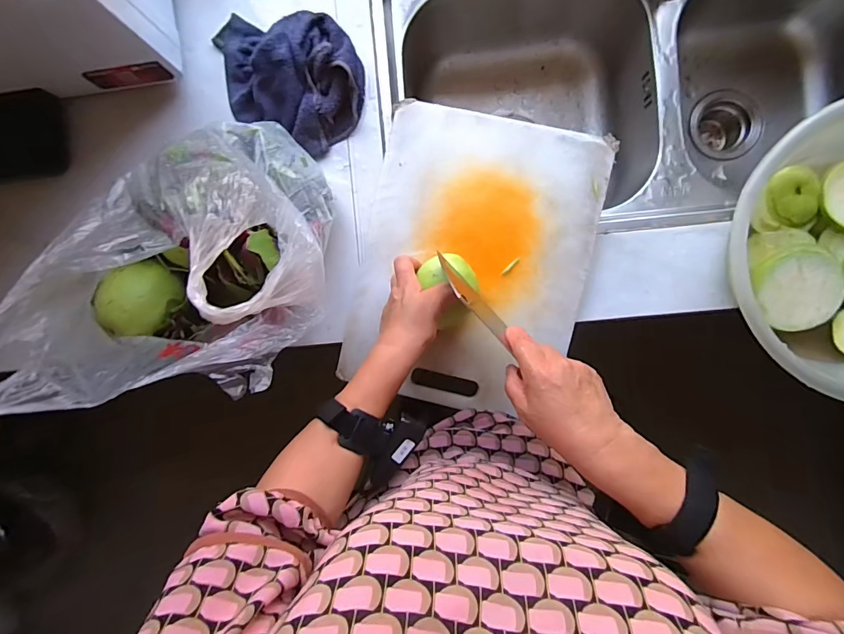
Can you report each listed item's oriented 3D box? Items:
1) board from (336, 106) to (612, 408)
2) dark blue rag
[{"bbox_3d":[0.063,-0.070,0.526,0.275,0.018,0.356,13,92,4],"label":"board"},{"bbox_3d":[-0.176,-0.310,0.533,0.209,0.052,0.142,28,93,4],"label":"dark blue rag"}]

